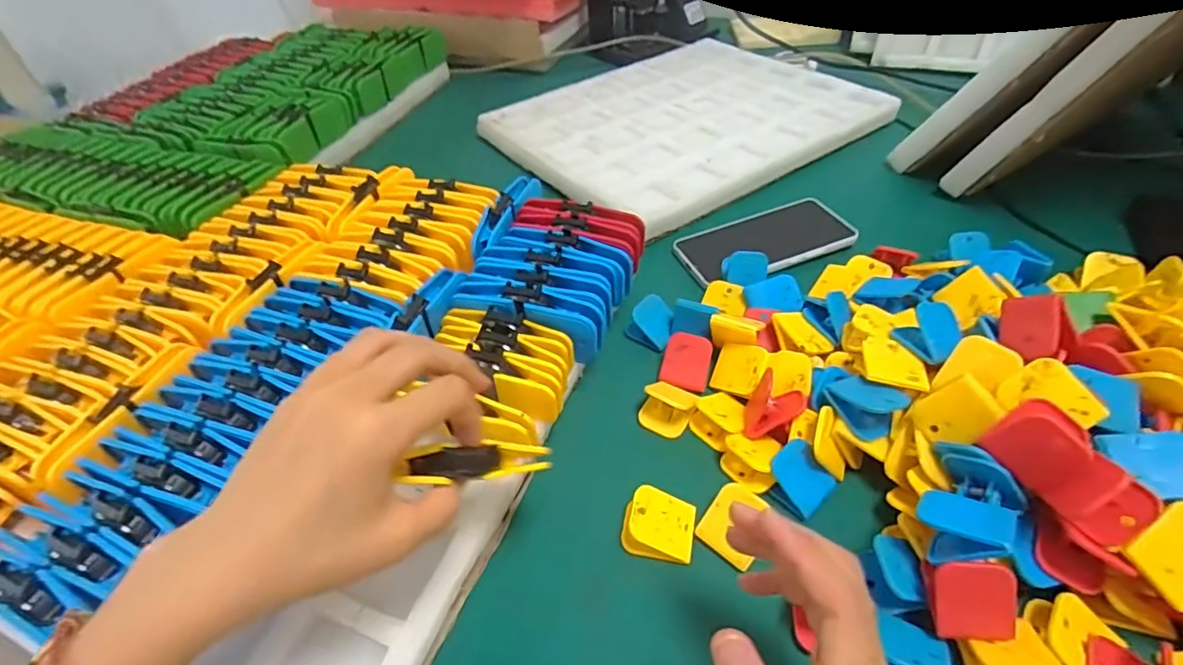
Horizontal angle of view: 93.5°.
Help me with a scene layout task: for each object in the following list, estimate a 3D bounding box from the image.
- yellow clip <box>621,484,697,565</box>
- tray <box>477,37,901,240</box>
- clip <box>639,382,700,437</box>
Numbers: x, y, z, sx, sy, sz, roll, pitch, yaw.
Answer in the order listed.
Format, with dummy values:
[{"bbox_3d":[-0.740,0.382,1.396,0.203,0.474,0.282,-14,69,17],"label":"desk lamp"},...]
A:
[{"bbox_3d":[0.043,0.119,0.346,0.042,0.023,0.038,10,47,17],"label":"yellow clip"},{"bbox_3d":[0.112,-0.281,0.741,0.435,0.033,0.355,-28,48,-20],"label":"tray"},{"bbox_3d":[0.054,0.053,0.403,0.035,0.026,0.030,23,51,27],"label":"clip"}]

